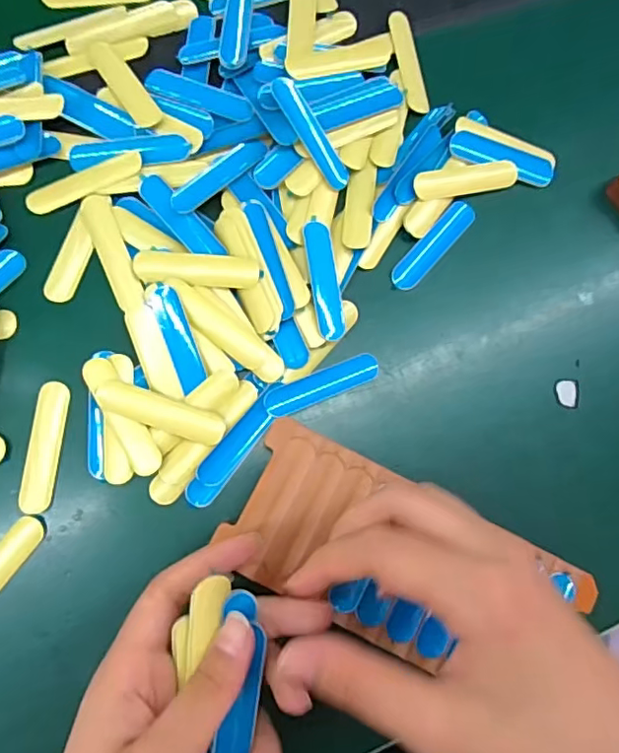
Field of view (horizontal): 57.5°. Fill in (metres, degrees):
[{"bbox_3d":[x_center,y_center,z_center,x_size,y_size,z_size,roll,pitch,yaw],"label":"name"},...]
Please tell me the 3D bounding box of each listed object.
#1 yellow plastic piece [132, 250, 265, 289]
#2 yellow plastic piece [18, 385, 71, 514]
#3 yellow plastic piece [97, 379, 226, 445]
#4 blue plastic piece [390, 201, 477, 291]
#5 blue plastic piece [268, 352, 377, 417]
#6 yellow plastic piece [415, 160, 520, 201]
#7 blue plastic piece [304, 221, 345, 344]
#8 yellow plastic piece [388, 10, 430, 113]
[{"bbox_3d":[-0.056,-0.054,0.286,0.064,0.011,0.016,8,81,-4],"label":"yellow plastic piece"},{"bbox_3d":[-0.129,0.034,0.273,0.016,0.004,0.062,6,81,-4],"label":"yellow plastic piece"},{"bbox_3d":[-0.073,0.018,0.279,0.063,0.004,0.016,20,80,-2],"label":"yellow plastic piece"},{"bbox_3d":[0.068,-0.072,0.309,0.016,0.004,0.061,42,80,2],"label":"blue plastic piece"},{"bbox_3d":[0.007,0.004,0.289,0.061,0.007,0.014,-23,84,-8],"label":"blue plastic piece"},{"bbox_3d":[0.087,-0.109,0.312,0.060,0.004,0.016,-14,83,-7],"label":"yellow plastic piece"},{"bbox_3d":[0.008,-0.049,0.291,0.015,0.011,0.061,-7,82,-6],"label":"blue plastic piece"},{"bbox_3d":[0.057,-0.180,0.322,0.013,0.004,0.061,-10,82,-7],"label":"yellow plastic piece"}]

